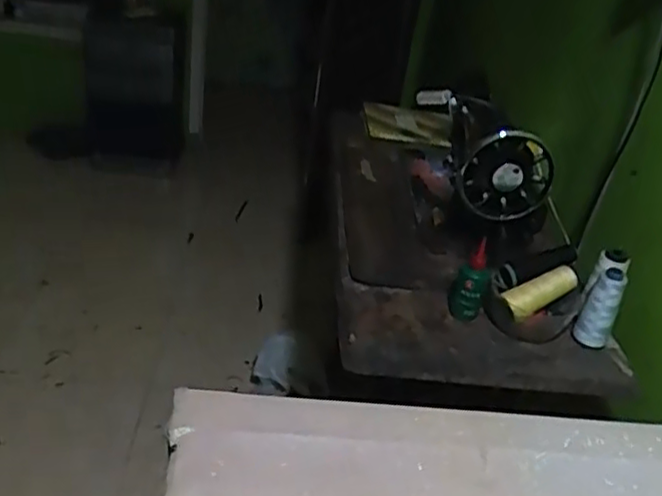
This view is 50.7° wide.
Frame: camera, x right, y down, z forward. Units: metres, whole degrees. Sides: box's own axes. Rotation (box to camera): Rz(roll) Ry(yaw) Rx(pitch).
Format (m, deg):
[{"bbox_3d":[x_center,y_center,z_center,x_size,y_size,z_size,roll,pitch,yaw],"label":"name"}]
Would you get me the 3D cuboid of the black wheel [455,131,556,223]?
[{"bbox_3d":[0.250,-0.103,1.016,0.134,0.131,0.044,-1,33,-16],"label":"black wheel"}]

